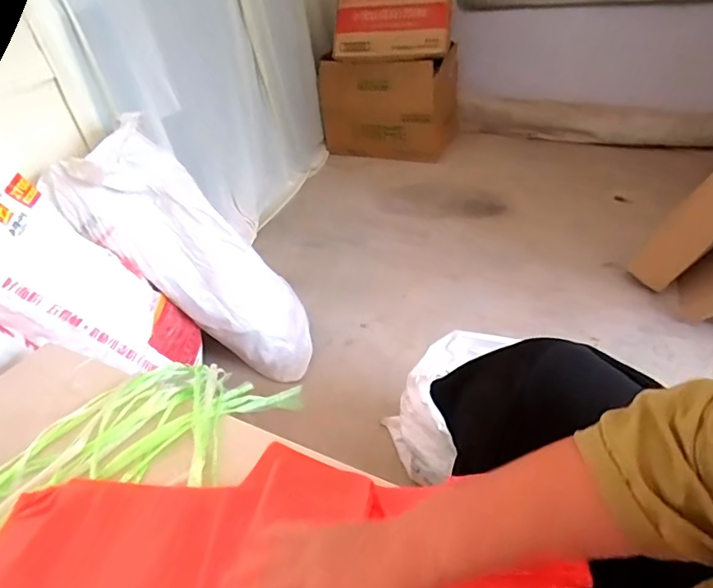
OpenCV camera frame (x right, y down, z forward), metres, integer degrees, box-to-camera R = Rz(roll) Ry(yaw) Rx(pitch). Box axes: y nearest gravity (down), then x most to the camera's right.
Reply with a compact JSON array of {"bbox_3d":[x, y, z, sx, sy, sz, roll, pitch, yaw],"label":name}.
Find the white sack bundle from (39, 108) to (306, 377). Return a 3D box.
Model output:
[{"bbox_3d":[-0.361,-0.073,1.167,0.203,0.695,0.179,-27,27,32],"label":"white sack bundle"}]

